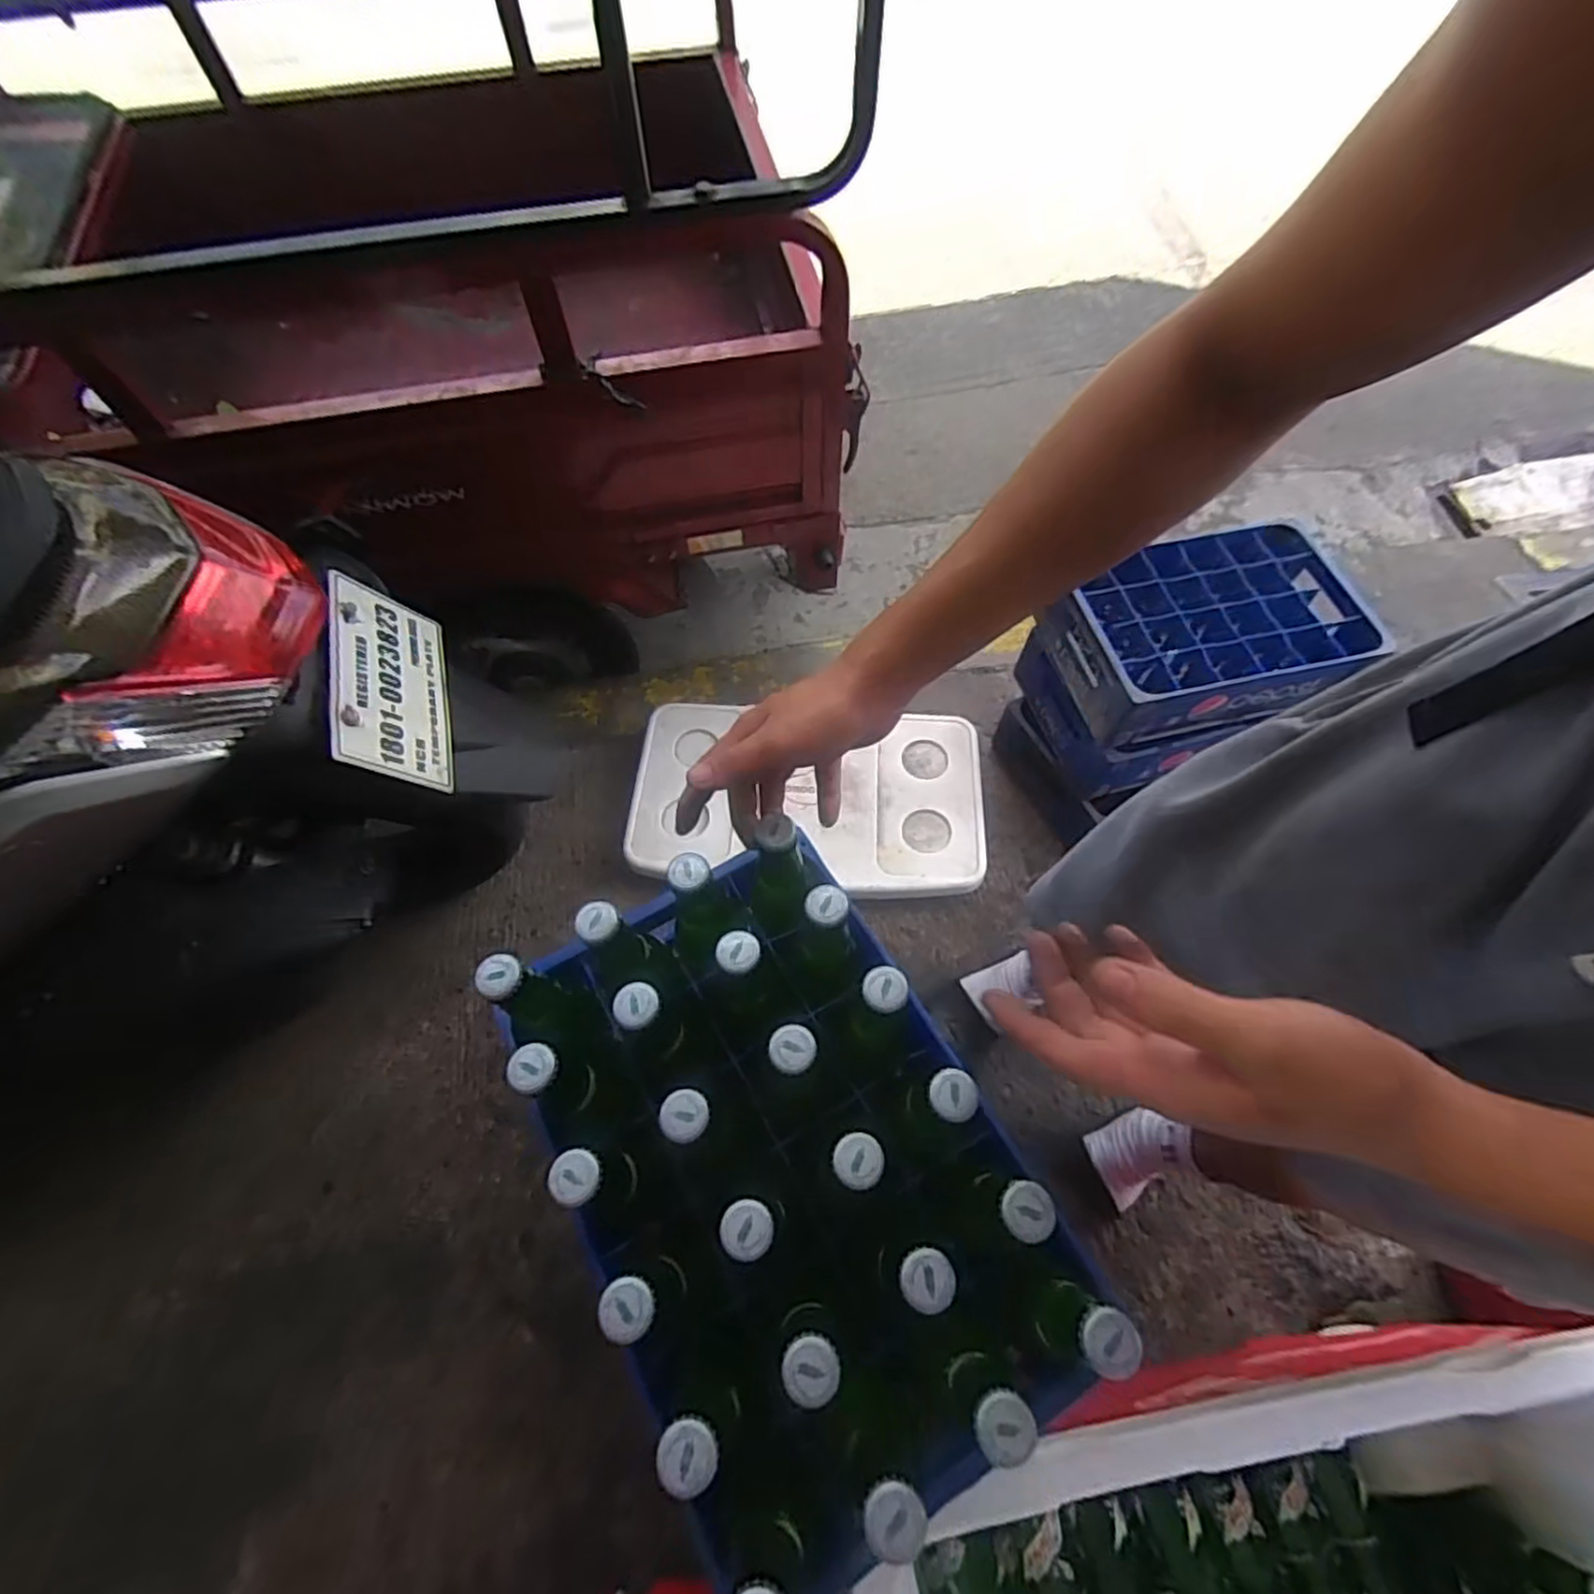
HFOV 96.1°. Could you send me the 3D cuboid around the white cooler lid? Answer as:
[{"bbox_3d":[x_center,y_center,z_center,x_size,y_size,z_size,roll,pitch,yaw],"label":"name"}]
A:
[{"bbox_3d":[0.028,-0.007,1.229,0.586,0.044,0.378,4,61,3],"label":"white cooler lid"}]

